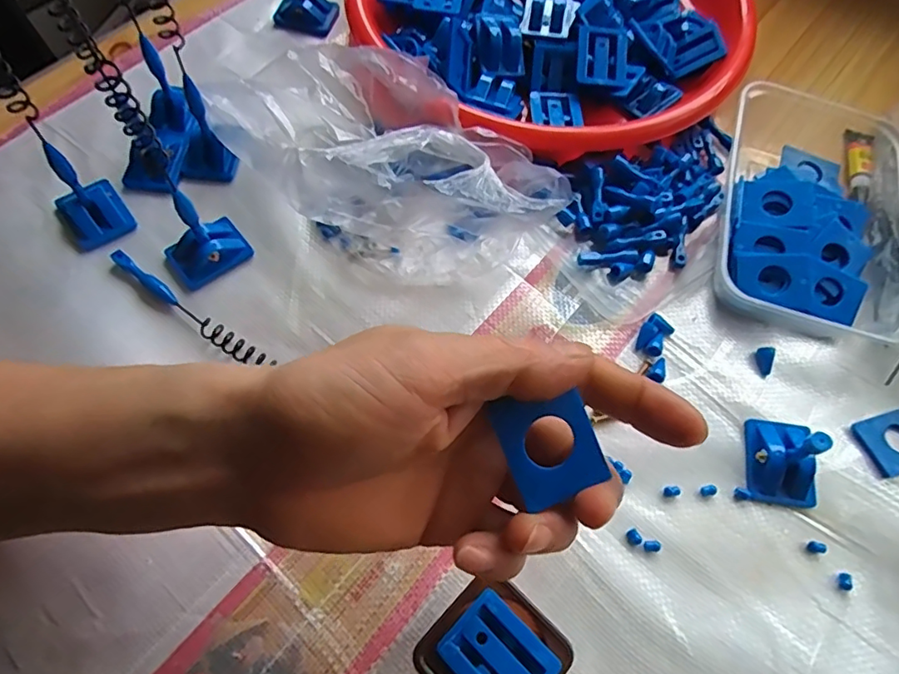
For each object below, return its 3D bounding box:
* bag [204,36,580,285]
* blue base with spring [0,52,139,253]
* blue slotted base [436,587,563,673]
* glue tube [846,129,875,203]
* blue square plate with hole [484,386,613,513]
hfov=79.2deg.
[{"bbox_3d":[-0.047,-0.113,0.331,0.233,0.061,0.113,31,68,11],"label":"bag"},{"bbox_3d":[-0.222,-0.103,0.289,0.035,0.134,0.040,-38,72,-18],"label":"blue base with spring"},{"bbox_3d":[0.021,0.138,0.235,0.044,0.004,0.035,42,71,16],"label":"blue slotted base"},{"bbox_3d":[0.289,-0.124,0.383,0.016,0.009,0.071,22,66,8],"label":"glue tube"},{"bbox_3d":[0.035,0.037,0.187,0.032,0.004,0.038,-24,92,-5],"label":"blue square plate with hole"}]

